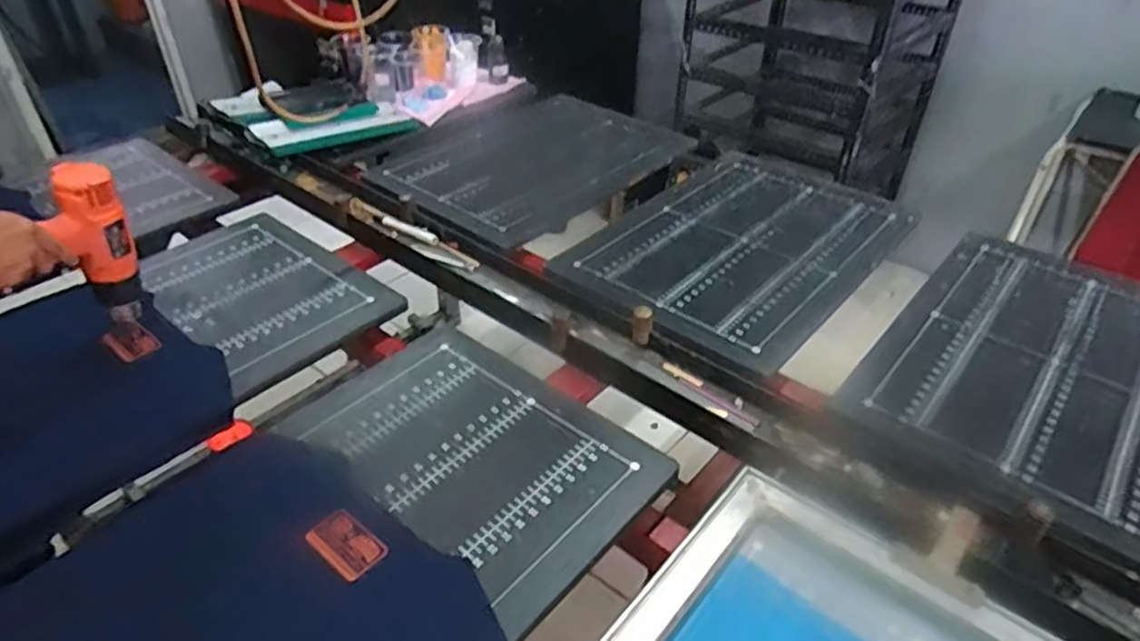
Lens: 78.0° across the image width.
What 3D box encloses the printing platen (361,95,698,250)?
[{"bbox_3d":[-0.088,-0.333,1.425,0.443,0.033,0.588,28,45,30],"label":"printing platen"}]

